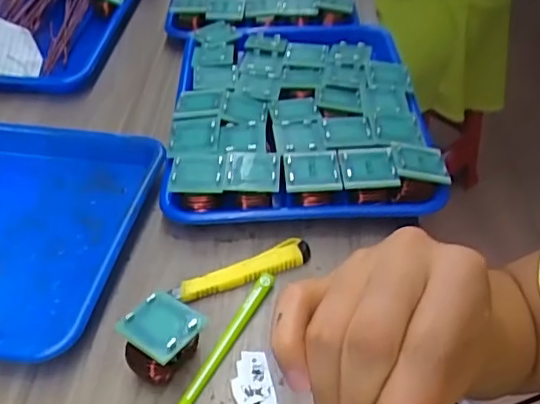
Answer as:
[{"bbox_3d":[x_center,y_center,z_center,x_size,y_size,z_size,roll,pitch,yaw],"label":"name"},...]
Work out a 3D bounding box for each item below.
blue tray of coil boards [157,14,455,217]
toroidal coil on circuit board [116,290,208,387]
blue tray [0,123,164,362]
[{"bbox_3d":[0.027,-0.106,0.590,0.240,0.048,0.337,-2,43,-1],"label":"blue tray of coil boards"},{"bbox_3d":[-0.071,0.098,0.385,0.050,0.048,0.049,27,50,27],"label":"toroidal coil on circuit board"},{"bbox_3d":[-0.253,0.016,0.489,0.277,0.030,0.245,7,44,9],"label":"blue tray"}]

